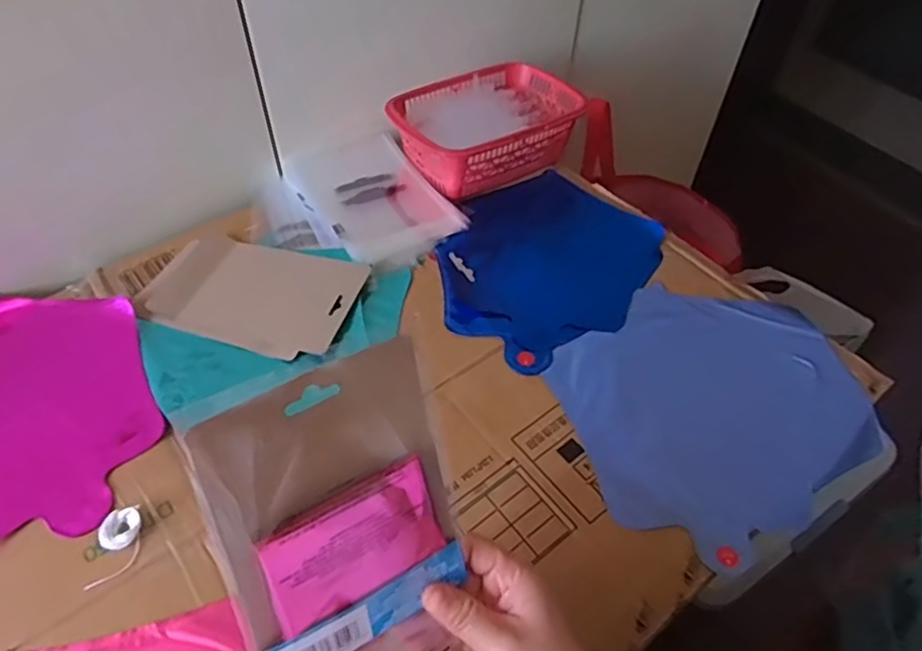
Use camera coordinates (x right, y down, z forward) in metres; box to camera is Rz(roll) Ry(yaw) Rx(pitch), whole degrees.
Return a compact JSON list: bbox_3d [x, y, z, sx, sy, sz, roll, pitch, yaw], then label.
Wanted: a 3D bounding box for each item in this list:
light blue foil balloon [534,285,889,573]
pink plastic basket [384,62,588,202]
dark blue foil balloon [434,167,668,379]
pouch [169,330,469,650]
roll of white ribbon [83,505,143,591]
[{"bbox_3d":[0.220,0.066,0.561,0.278,0.017,0.226,-30,58,-25],"label":"light blue foil balloon"},{"bbox_3d":[0.028,-0.231,0.753,0.215,0.078,0.149,-27,57,-23],"label":"pink plastic basket"},{"bbox_3d":[0.082,-0.066,0.664,0.207,0.025,0.270,28,54,19],"label":"dark blue foil balloon"},{"bbox_3d":[-0.057,0.102,0.311,0.118,0.172,0.019,-19,17,-33],"label":"pouch"},{"bbox_3d":[-0.239,0.153,0.438,0.032,0.011,0.050,-4,51,-7],"label":"roll of white ribbon"}]

